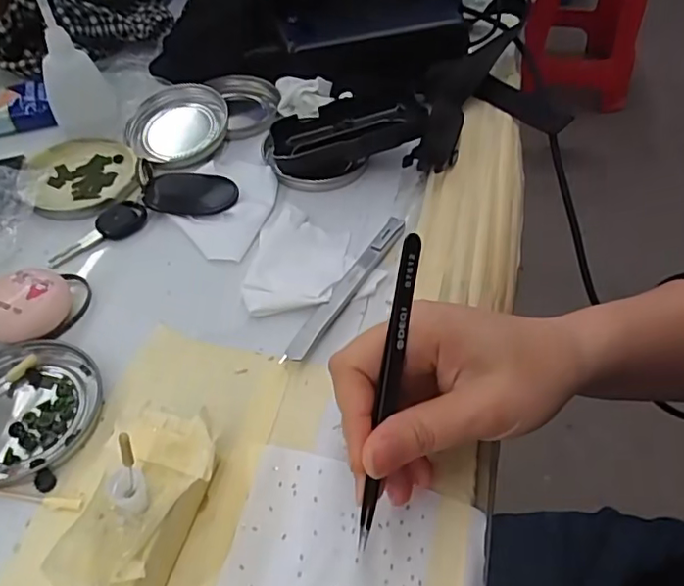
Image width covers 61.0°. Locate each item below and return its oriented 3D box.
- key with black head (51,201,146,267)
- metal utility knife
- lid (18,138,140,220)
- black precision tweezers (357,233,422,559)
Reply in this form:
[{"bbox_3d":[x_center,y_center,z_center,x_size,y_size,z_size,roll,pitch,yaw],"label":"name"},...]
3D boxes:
[{"bbox_3d":[-0.160,-0.041,0.378,0.067,0.007,0.025,-36,60,-27],"label":"key with black head"},{"bbox_3d":[0.004,-0.005,0.346,0.012,0.009,0.127,25,54,18],"label":"metal utility knife"},{"bbox_3d":[-0.185,-0.082,0.412,0.075,0.015,0.083,-28,57,-23],"label":"lid"},{"bbox_3d":[0.019,0.042,0.242,0.008,0.006,0.133,9,95,6],"label":"black precision tweezers"}]

